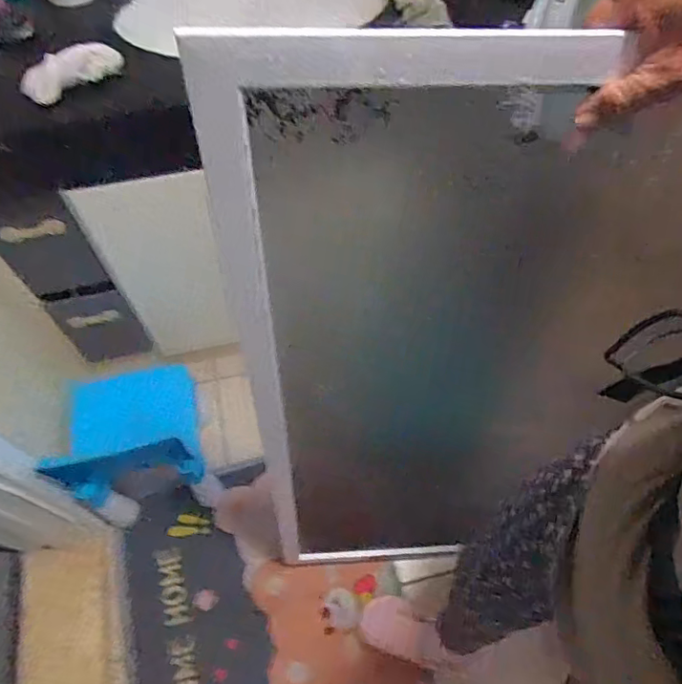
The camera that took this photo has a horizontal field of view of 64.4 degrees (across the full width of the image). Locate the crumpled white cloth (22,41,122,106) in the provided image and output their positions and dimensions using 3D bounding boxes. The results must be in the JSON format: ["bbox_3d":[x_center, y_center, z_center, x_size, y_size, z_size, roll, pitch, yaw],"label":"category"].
[{"bbox_3d":[-0.380,-0.384,0.769,0.140,0.051,0.033,-28,63,-15],"label":"crumpled white cloth"}]

